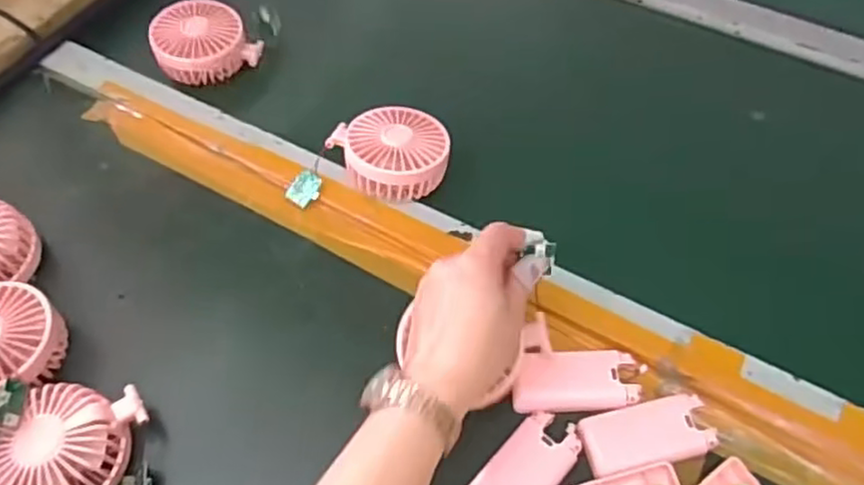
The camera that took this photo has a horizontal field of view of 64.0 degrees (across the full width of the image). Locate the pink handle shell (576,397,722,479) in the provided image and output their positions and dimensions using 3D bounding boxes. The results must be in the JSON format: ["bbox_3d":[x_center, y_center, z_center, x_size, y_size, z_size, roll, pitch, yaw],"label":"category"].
[{"bbox_3d":[0.153,0.136,0.491,0.090,0.011,0.044,-8,58,-4],"label":"pink handle shell"}]

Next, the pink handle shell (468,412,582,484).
[{"bbox_3d":[0.063,0.158,0.476,0.047,0.008,0.095,36,65,21],"label":"pink handle shell"}]

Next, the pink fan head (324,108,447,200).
[{"bbox_3d":[-0.032,-0.076,0.601,0.088,0.043,0.083,-23,60,-13],"label":"pink fan head"}]

